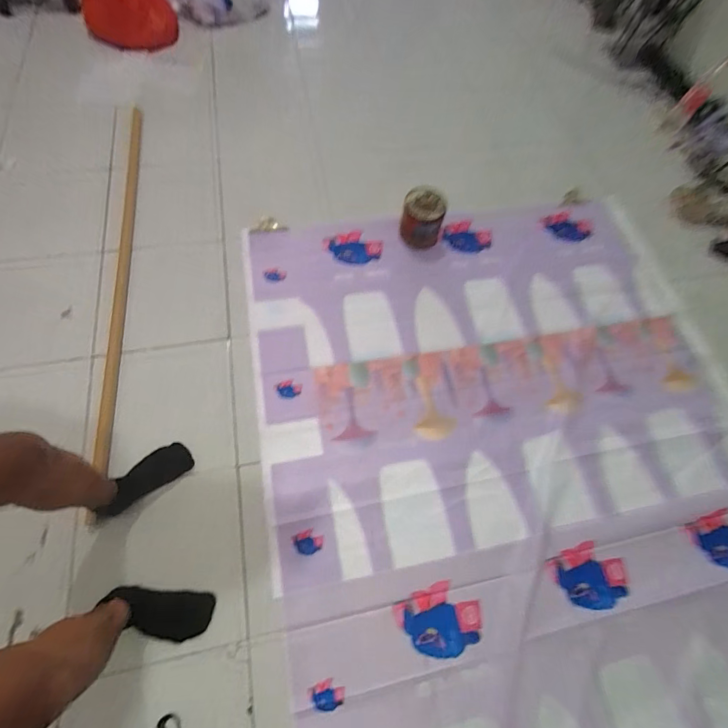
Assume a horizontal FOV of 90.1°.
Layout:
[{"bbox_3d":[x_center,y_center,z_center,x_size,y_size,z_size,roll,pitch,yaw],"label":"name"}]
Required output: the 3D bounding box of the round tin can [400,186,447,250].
[{"bbox_3d":[0.211,-0.533,1.318,0.141,0.155,0.124,10,66,2],"label":"round tin can"}]

